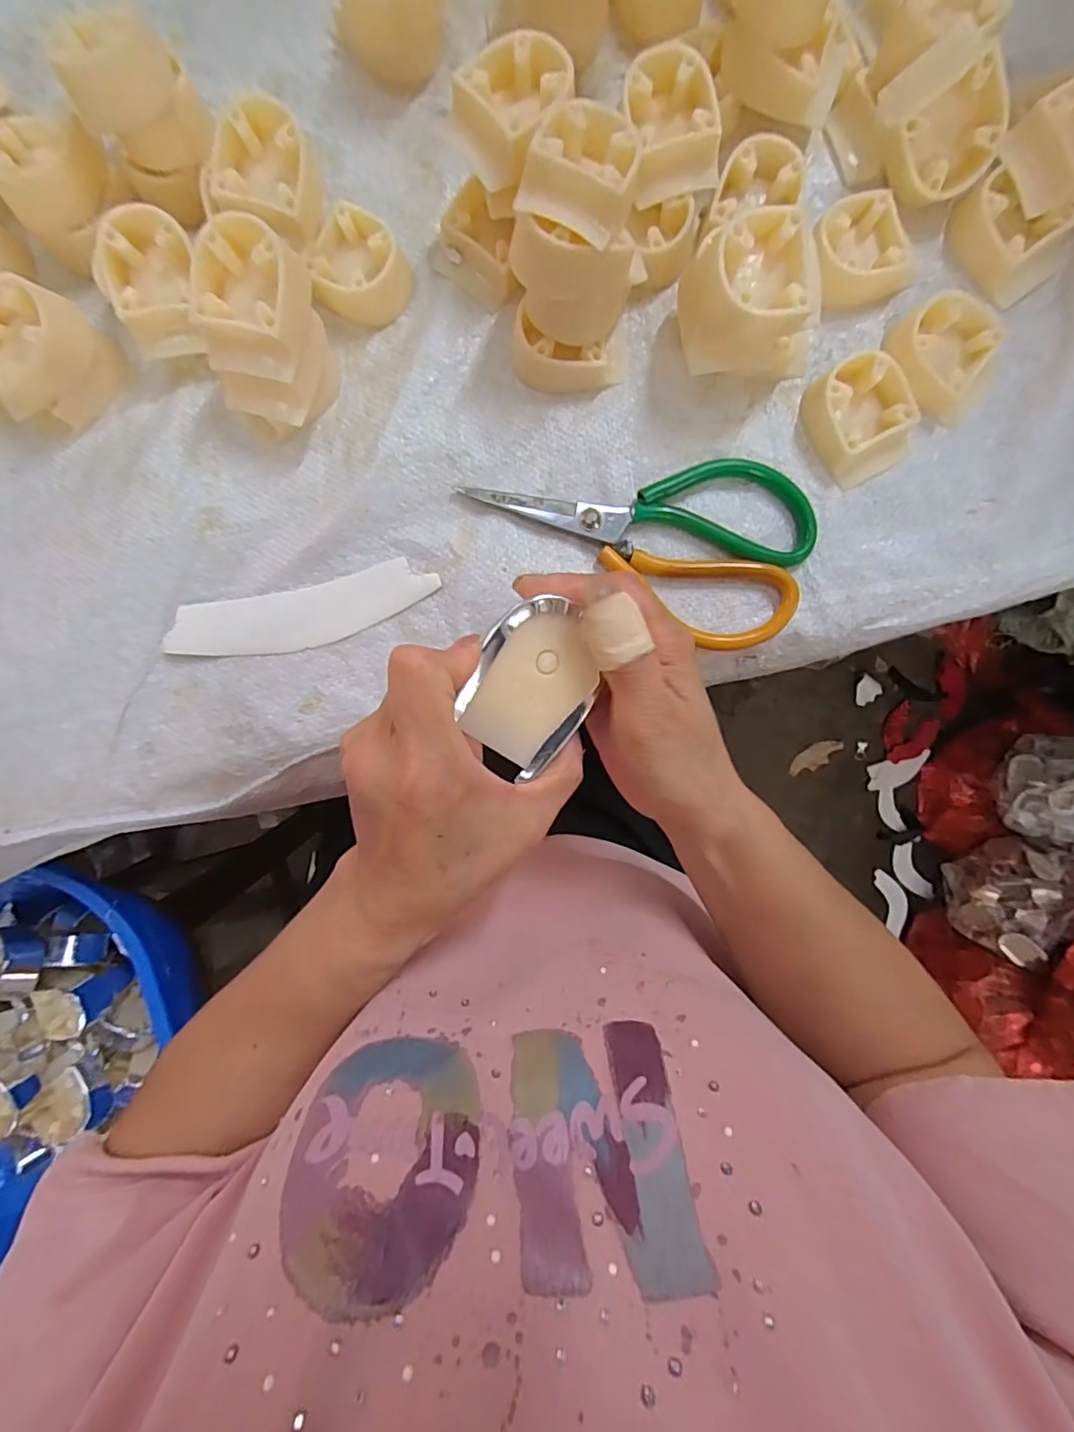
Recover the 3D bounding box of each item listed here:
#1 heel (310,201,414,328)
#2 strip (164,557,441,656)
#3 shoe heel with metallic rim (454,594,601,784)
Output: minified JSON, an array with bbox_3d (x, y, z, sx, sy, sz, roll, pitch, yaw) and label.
[{"bbox_3d":[-0.094,-0.247,0.299,0.047,0.022,0.052,13,90,0],"label":"heel"},{"bbox_3d":[-0.132,-0.057,0.308,0.150,0.005,0.036,-13,90,0],"label":"strip"},{"bbox_3d":[-0.003,-0.014,0.219,0.048,0.017,0.059,36,92,-20],"label":"shoe heel with metallic rim"}]

